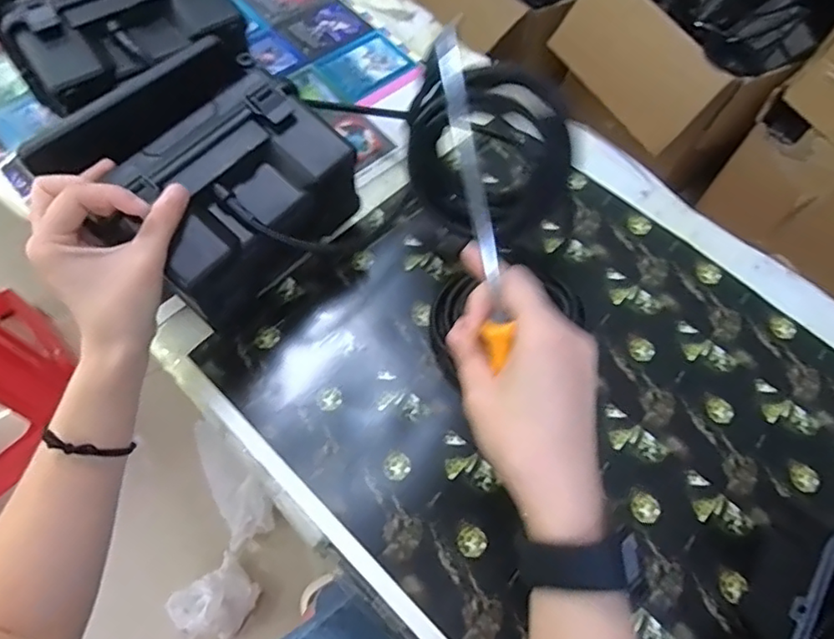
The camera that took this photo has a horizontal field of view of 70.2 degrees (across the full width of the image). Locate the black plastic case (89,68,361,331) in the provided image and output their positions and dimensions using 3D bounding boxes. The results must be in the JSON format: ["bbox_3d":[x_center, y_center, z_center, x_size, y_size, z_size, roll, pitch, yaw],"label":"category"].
[{"bbox_3d":[-0.134,-0.090,0.444,0.109,0.091,0.156,41,69,15],"label":"black plastic case"}]

